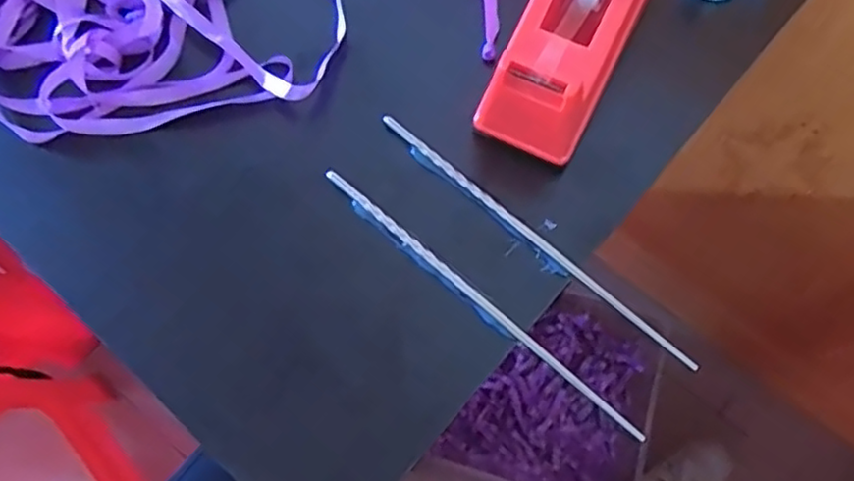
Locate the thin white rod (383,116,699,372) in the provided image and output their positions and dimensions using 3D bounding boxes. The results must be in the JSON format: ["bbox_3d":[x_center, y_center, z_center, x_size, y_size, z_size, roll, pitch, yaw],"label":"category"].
[{"bbox_3d":[0.059,-0.003,0.375,0.222,0.004,0.006,40,75,14],"label":"thin white rod"}]

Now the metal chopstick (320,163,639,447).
[{"bbox_3d":[0.027,0.031,0.365,0.222,0.008,0.007,39,75,14],"label":"metal chopstick"}]

